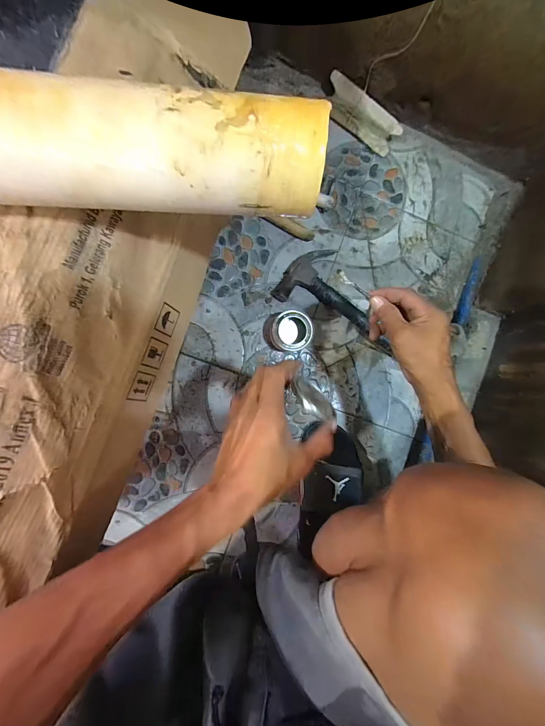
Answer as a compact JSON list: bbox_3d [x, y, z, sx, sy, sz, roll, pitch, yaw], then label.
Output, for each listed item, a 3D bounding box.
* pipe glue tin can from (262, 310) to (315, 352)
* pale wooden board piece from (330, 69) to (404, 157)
[{"bbox_3d":[0.027,-0.056,0.538,0.082,0.045,0.068,11,89,-6],"label":"pipe glue tin can"},{"bbox_3d":[0.157,-0.441,0.547,0.148,0.050,0.043,34,87,-5],"label":"pale wooden board piece"}]

